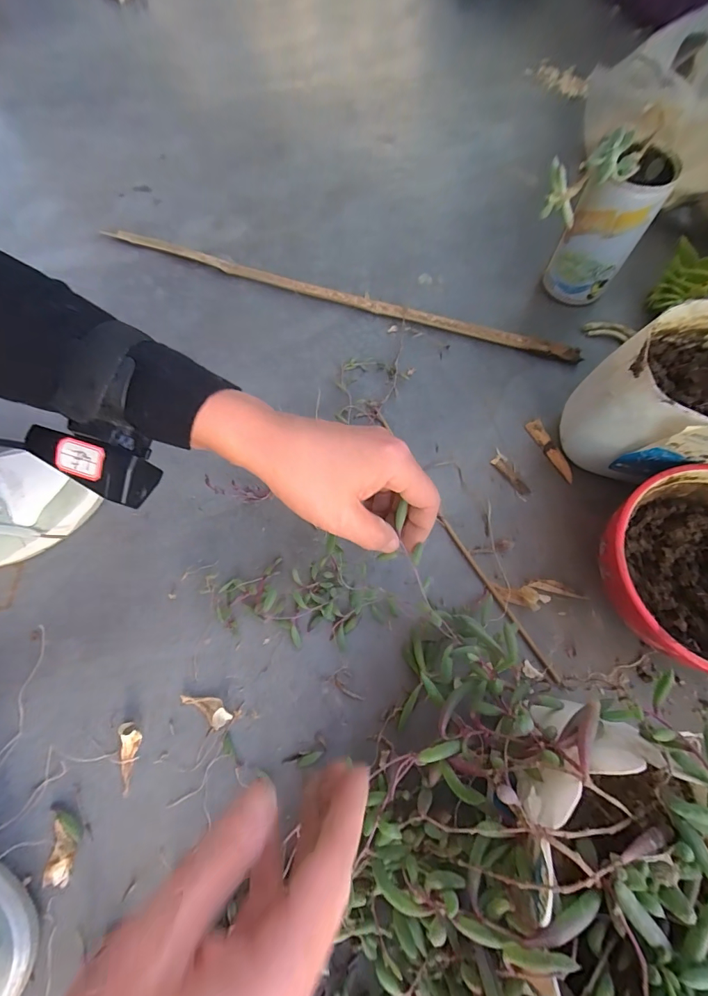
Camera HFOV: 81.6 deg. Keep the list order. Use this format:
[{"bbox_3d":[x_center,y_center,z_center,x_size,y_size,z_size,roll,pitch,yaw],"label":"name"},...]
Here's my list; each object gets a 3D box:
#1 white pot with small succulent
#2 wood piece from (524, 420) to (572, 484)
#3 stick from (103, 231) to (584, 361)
[{"bbox_3d":[0.222,-0.261,0.387,0.096,0.137,0.068,17,72,8],"label":"white pot with small succulent"},{"bbox_3d":[0.183,-0.044,0.379,0.013,0.007,0.065,-27,71,-7],"label":"wood piece"},{"bbox_3d":[-0.028,-0.227,0.451,0.537,0.014,0.017,18,72,9],"label":"stick"}]

